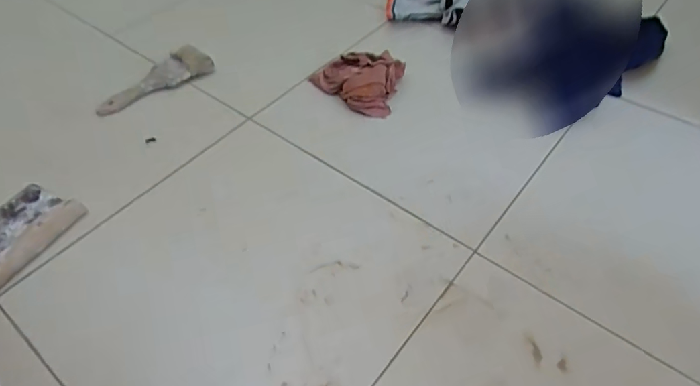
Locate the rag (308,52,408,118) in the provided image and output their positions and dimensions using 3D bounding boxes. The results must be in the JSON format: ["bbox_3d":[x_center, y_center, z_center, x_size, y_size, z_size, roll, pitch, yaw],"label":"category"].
[{"bbox_3d":[0.004,-0.184,0.752,0.147,0.054,0.110,13,52,13],"label":"rag"}]

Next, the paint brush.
[{"bbox_3d":[-0.331,-0.190,0.780,0.196,0.024,0.065,-36,57,-25],"label":"paint brush"}]

